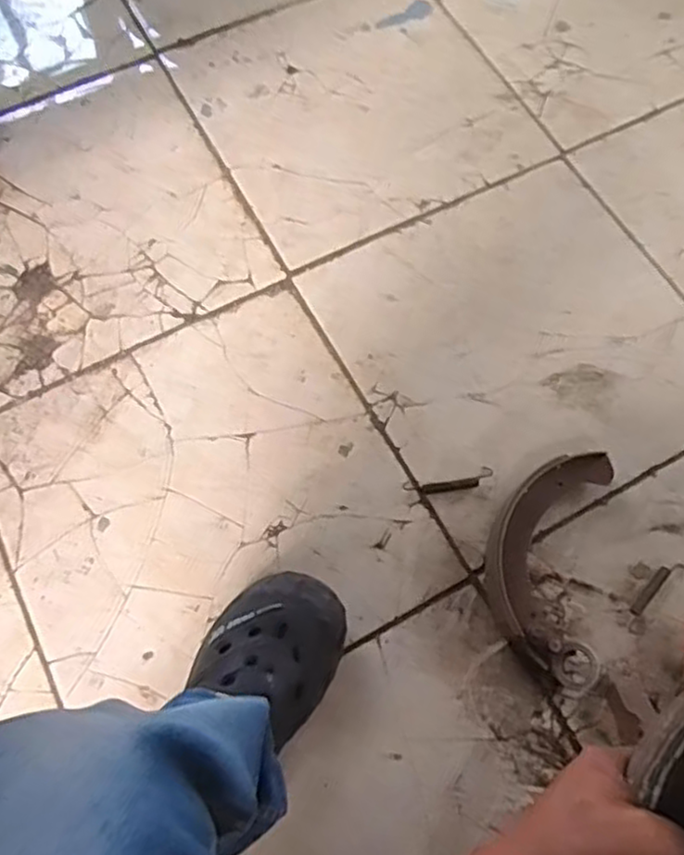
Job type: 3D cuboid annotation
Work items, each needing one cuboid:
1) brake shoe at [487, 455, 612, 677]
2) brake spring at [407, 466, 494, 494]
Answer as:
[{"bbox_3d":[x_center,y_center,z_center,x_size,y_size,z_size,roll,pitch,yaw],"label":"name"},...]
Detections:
[{"bbox_3d":[0.200,0.117,0.720,0.091,0.035,0.220,23,71,8],"label":"brake shoe"},{"bbox_3d":[0.115,0.059,0.761,0.092,0.005,0.018,-10,70,-4],"label":"brake spring"}]

